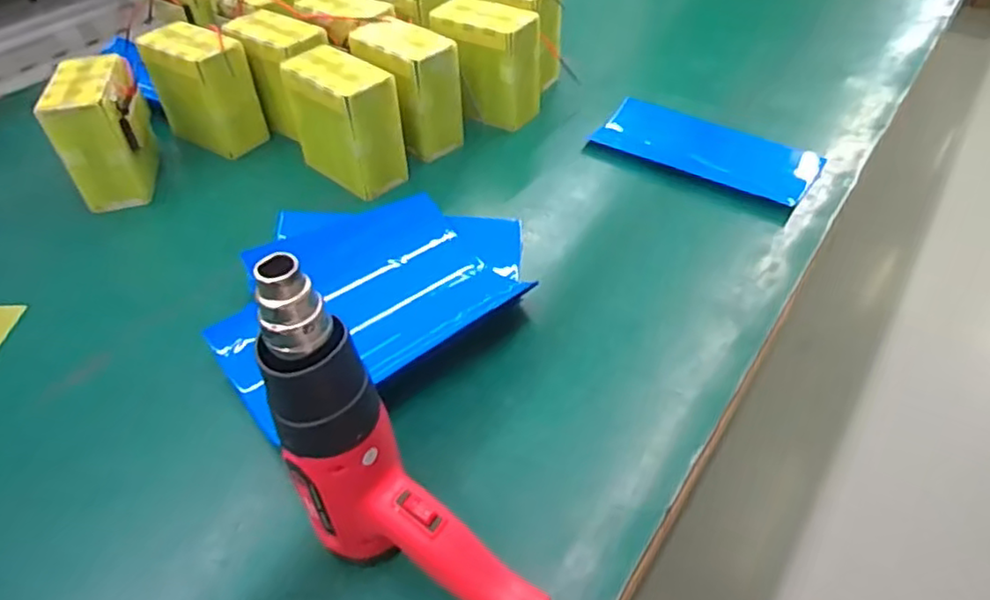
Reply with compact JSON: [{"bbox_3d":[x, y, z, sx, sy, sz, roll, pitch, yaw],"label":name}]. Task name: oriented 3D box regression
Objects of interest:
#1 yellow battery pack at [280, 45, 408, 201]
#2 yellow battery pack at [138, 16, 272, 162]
[{"bbox_3d":[-0.191,-0.225,0.822,0.142,0.139,0.074,29,53,28],"label":"yellow battery pack"},{"bbox_3d":[-0.396,-0.287,0.897,0.125,0.142,0.080,24,50,25],"label":"yellow battery pack"}]

